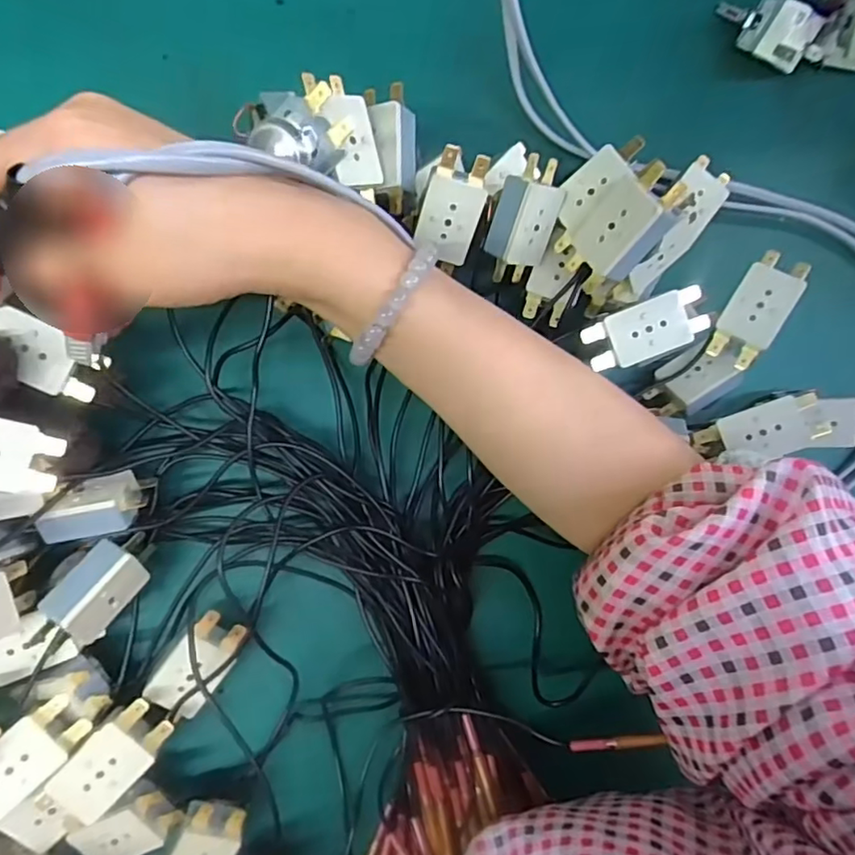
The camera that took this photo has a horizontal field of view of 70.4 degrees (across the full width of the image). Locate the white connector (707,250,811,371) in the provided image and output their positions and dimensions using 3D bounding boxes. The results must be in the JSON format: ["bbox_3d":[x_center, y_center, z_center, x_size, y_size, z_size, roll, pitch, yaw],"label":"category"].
[{"bbox_3d":[0.168,-0.058,0.306,0.014,0.030,0.056,6,114,-45],"label":"white connector"}]

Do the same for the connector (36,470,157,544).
[{"bbox_3d":[-0.151,0.036,0.277,0.043,0.023,0.020,-10,120,-7],"label":"connector"}]

